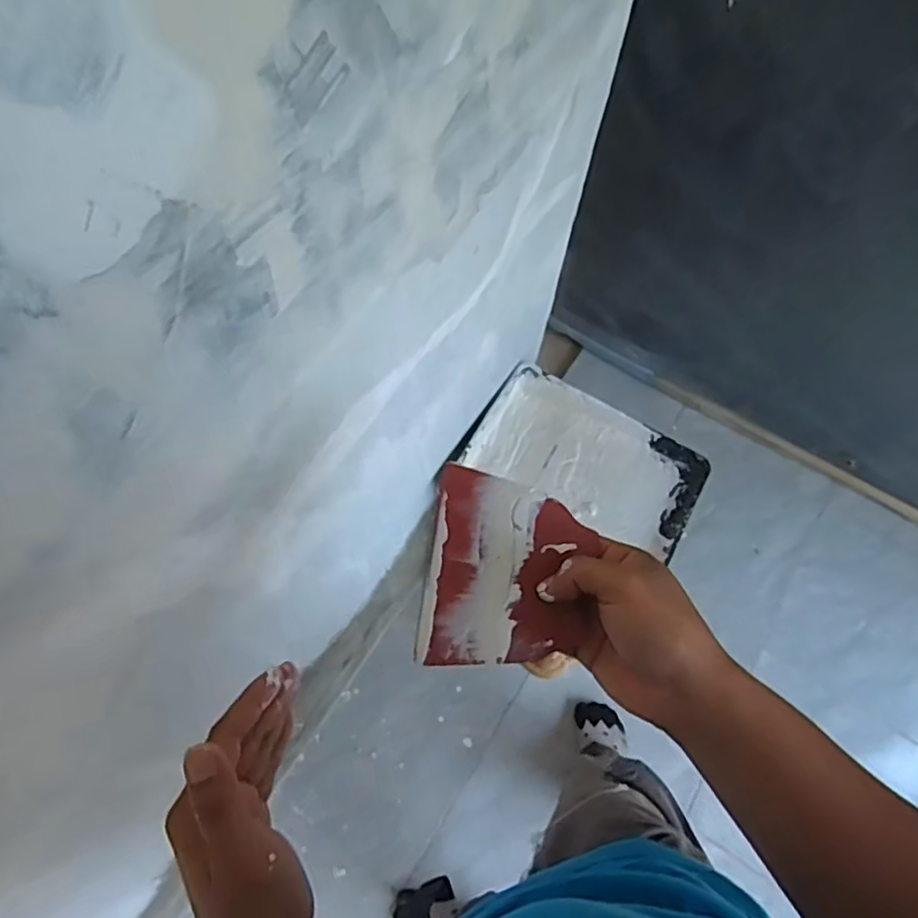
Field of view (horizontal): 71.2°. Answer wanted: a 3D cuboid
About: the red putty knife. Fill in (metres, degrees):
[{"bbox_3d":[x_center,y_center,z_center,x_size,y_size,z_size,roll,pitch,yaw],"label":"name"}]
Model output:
[{"bbox_3d":[0.032,0.072,0.407,0.102,0.004,0.119,7,83,4],"label":"red putty knife"}]

